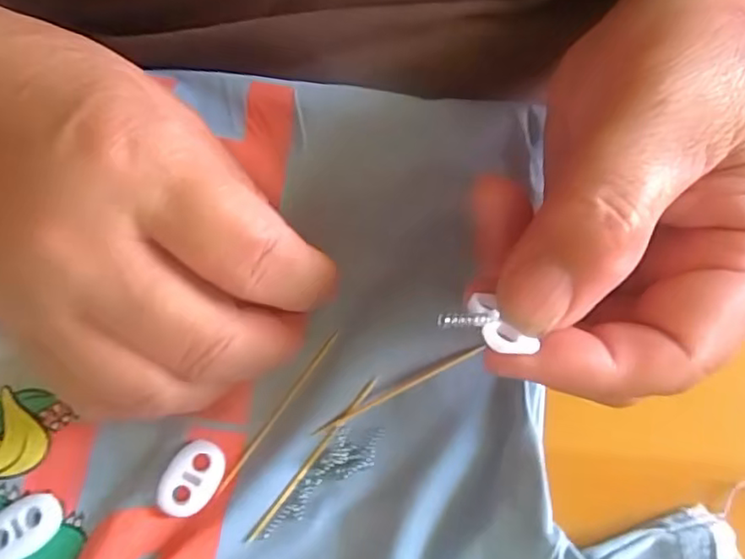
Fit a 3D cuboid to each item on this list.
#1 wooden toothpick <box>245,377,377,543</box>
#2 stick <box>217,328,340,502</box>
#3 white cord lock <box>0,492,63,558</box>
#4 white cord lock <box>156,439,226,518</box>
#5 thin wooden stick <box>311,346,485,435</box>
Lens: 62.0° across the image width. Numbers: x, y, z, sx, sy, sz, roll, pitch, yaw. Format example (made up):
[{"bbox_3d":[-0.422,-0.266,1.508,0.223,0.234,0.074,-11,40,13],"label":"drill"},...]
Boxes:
[{"bbox_3d":[-0.018,0.053,0.186,0.004,0.004,0.059,35,73,14],"label":"wooden toothpick"},{"bbox_3d":[-0.029,0.040,0.192,0.004,0.004,0.060,32,72,13],"label":"stick"},{"bbox_3d":[-0.102,0.073,0.180,0.023,0.006,0.016,-30,71,-10],"label":"white cord lock"},{"bbox_3d":[-0.053,0.058,0.182,0.016,0.005,0.022,22,70,10],"label":"white cord lock"},{"bbox_3d":[0.009,0.035,0.193,0.058,0.004,0.004,-25,70,-8],"label":"thin wooden stick"}]

